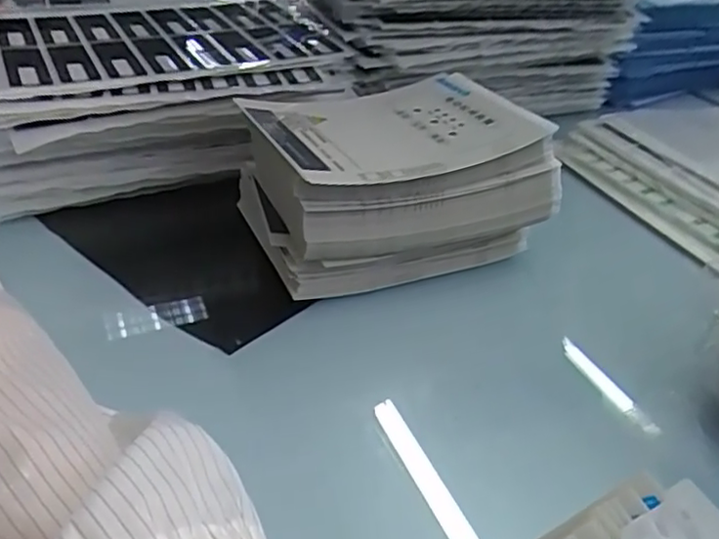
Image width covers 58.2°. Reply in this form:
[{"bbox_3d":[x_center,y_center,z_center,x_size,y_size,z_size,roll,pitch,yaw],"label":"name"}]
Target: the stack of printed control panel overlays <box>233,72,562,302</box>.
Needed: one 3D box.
[{"bbox_3d":[0.017,-0.069,0.474,0.187,0.100,0.159,-11,38,-19],"label":"stack of printed control panel overlays"}]

